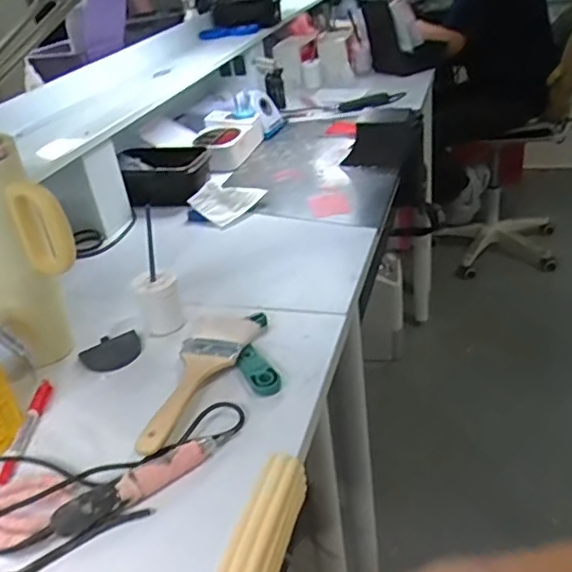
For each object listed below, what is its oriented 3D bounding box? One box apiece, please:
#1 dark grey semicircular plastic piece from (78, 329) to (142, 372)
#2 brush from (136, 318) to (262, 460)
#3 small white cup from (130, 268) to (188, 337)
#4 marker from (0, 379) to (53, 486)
[{"bbox_3d":[-0.209,0.080,0.709,0.070,0.006,0.064,-16,35,-13],"label":"dark grey semicircular plastic piece"},{"bbox_3d":[-0.102,0.094,0.628,0.077,0.016,0.201,8,37,21],"label":"brush"},{"bbox_3d":[-0.154,0.016,0.719,0.051,0.062,0.043,-22,37,-21],"label":"small white cup"},{"bbox_3d":[-0.265,0.145,0.607,0.017,0.016,0.134,-6,34,1],"label":"marker"}]

